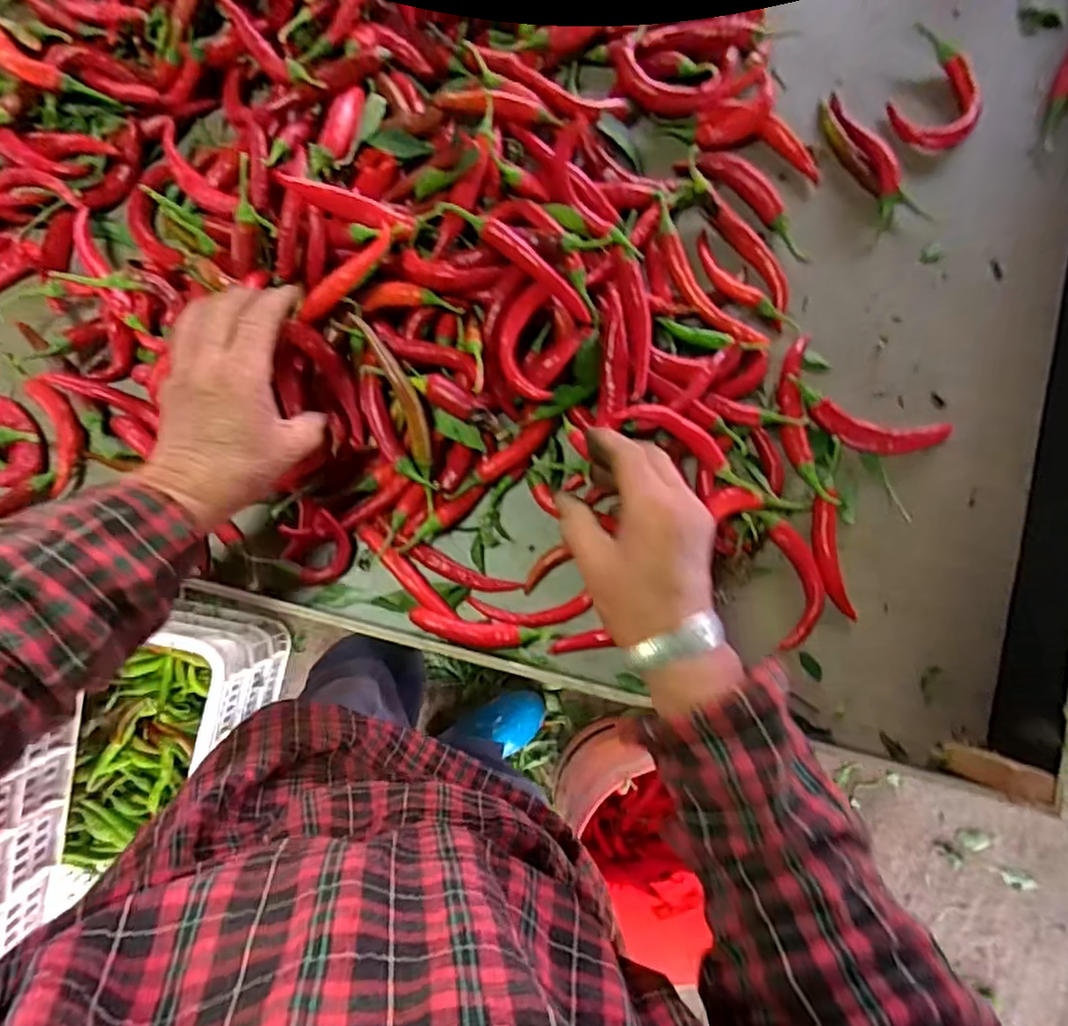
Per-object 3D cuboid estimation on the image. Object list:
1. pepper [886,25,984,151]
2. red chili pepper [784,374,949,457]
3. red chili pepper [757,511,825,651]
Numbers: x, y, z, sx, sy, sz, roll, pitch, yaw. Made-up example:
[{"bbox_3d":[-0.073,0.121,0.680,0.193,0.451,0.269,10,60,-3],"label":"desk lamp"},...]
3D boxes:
[{"bbox_3d":[0.357,-0.373,0.565,0.073,0.020,0.111,22,85,-2],"label":"pepper"},{"bbox_3d":[0.268,-0.069,0.520,0.129,0.023,0.036,16,85,-3],"label":"red chili pepper"},{"bbox_3d":[0.205,0.050,0.503,0.041,0.019,0.106,-9,87,-4],"label":"red chili pepper"}]

